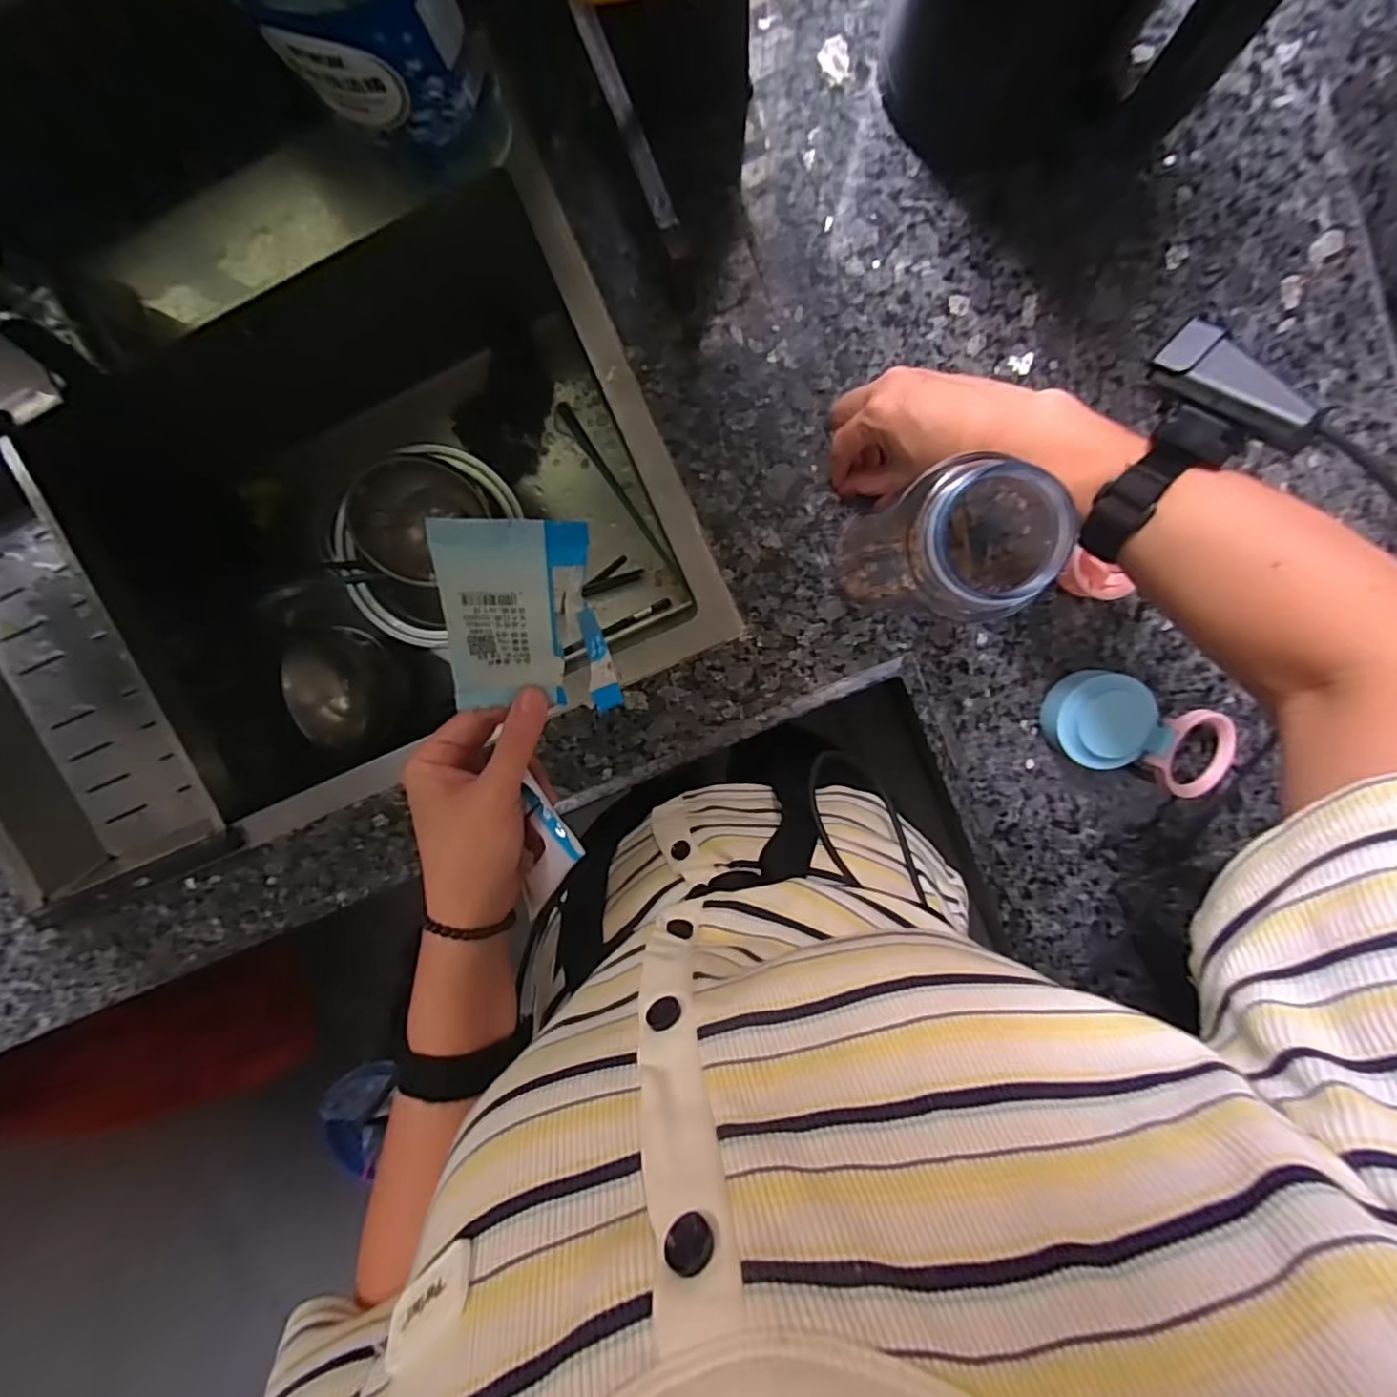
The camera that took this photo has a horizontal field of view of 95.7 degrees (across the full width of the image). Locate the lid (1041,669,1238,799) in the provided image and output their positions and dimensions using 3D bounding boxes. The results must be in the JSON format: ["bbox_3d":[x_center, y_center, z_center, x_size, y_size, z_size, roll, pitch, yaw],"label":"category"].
[{"bbox_3d":[0.334,0.026,0.475,0.138,0.038,0.069,17,99,-1],"label":"lid"}]

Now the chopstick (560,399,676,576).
[{"bbox_3d":[-0.087,-0.223,0.669,0.010,0.014,0.203,-33,97,6],"label":"chopstick"}]

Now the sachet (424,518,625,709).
[{"bbox_3d":[-0.079,-0.035,0.298,0.077,0.012,0.094,-1,122,-9],"label":"sachet"}]

